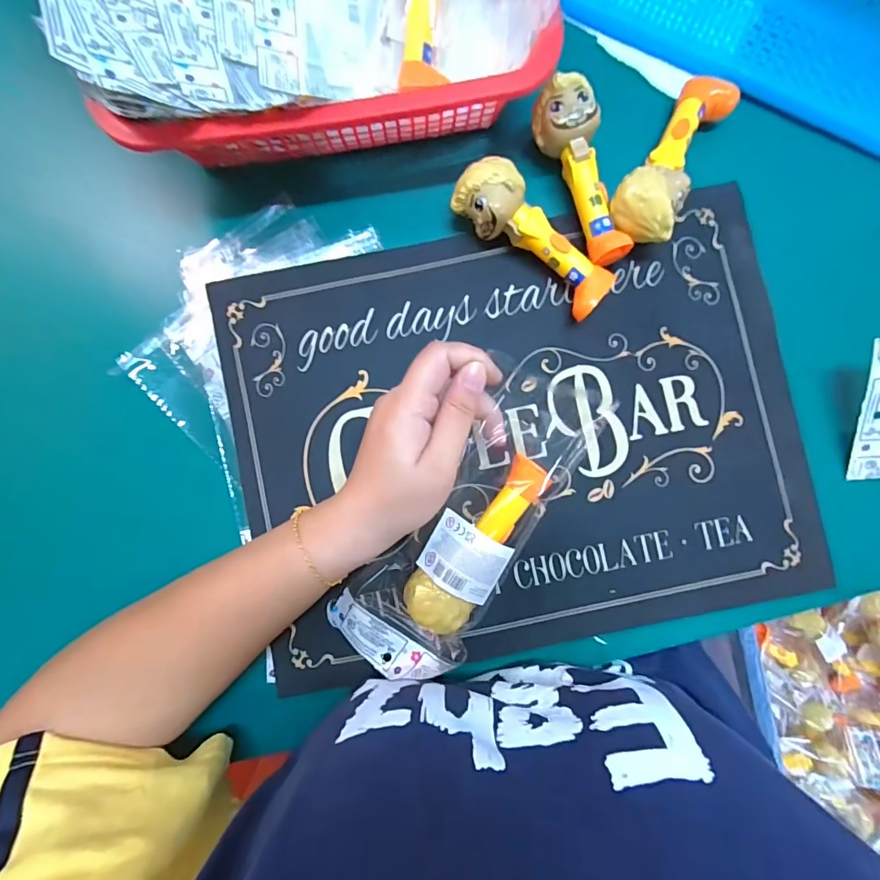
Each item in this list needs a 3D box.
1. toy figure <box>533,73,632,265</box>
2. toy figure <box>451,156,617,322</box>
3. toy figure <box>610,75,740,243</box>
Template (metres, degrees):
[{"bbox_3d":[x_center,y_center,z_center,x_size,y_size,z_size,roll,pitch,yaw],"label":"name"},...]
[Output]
[{"bbox_3d":[0.101,-0.179,0.305,0.040,0.039,0.120,-22,87,-1],"label":"toy figure"},{"bbox_3d":[0.065,-0.137,0.303,0.120,0.040,0.041,41,88,2],"label":"toy figure"},{"bbox_3d":[0.158,-0.194,0.302,0.044,0.044,0.131,28,87,2],"label":"toy figure"}]

